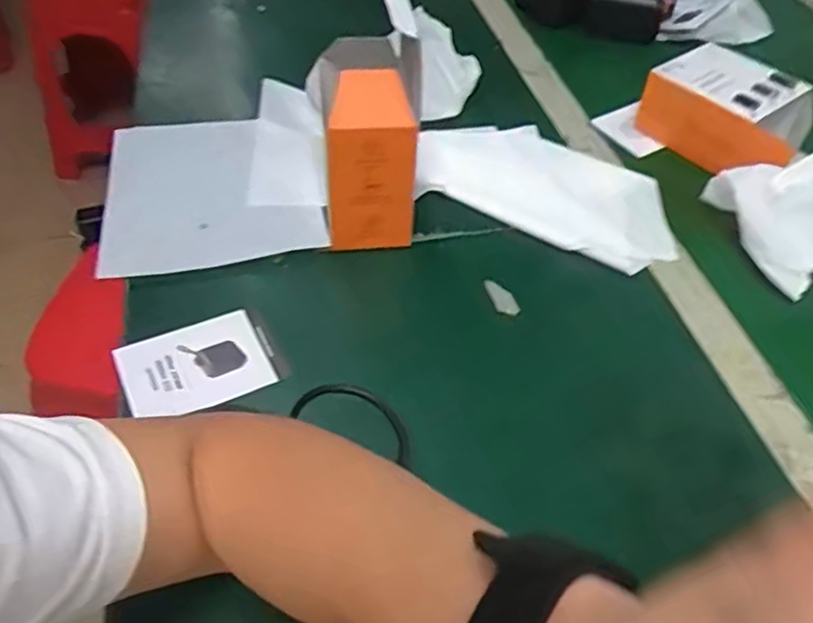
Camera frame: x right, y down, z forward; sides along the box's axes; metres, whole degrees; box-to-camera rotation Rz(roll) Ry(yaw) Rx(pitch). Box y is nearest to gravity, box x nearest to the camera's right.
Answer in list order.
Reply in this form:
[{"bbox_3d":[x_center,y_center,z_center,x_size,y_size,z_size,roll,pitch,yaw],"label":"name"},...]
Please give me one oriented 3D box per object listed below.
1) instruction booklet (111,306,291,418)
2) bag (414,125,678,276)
[{"bbox_3d":[-0.136,0.036,0.451,0.096,0.007,0.069,-23,56,-19],"label":"instruction booklet"},{"bbox_3d":[0.119,-0.109,0.593,0.219,0.026,0.139,17,49,12],"label":"bag"}]

